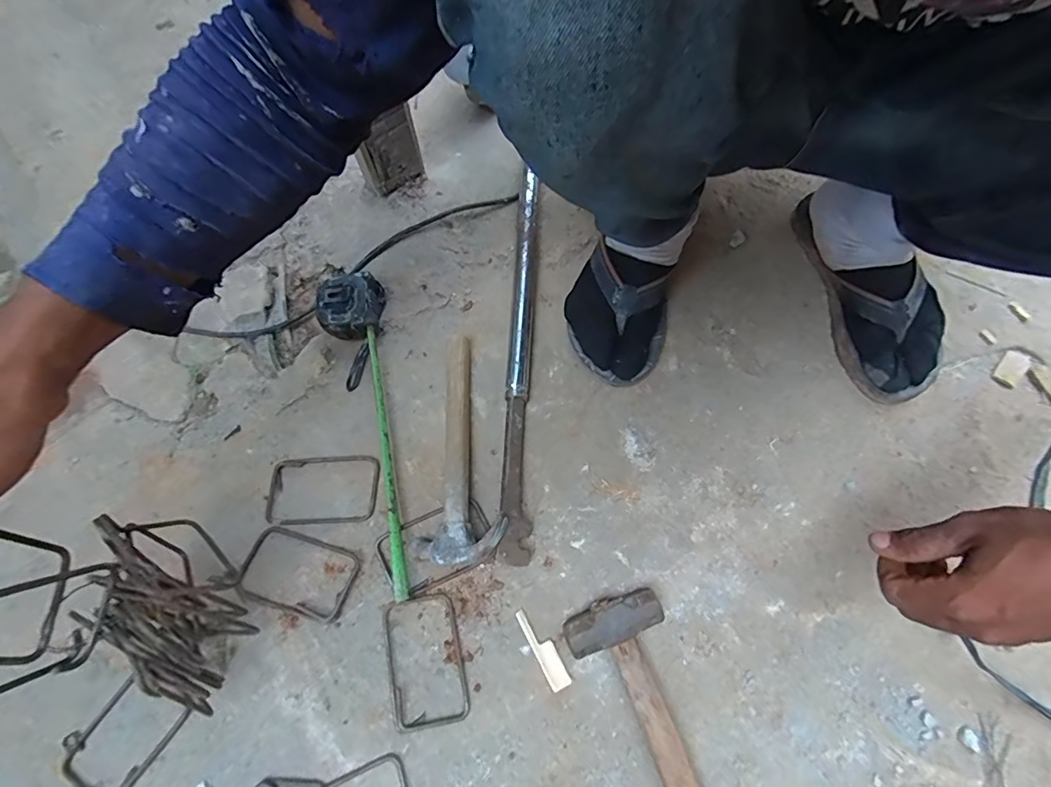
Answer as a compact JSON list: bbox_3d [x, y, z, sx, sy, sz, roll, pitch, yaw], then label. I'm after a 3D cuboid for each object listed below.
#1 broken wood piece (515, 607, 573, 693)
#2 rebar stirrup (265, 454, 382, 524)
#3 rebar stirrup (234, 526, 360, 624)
[{"bbox_3d":[0.017,0.252,0.488,0.021,0.004,0.080,-28,74,-9],"label":"broken wood piece"},{"bbox_3d":[-0.221,0.105,0.539,0.119,0.004,0.072,-2,71,-1],"label":"rebar stirrup"},{"bbox_3d":[-0.235,0.186,0.507,0.116,0.011,0.074,15,72,5],"label":"rebar stirrup"}]

